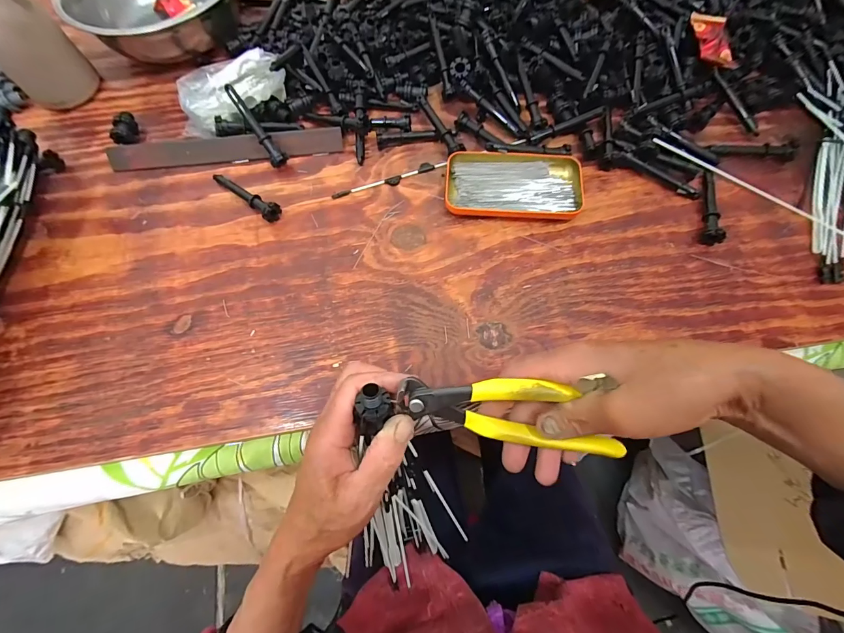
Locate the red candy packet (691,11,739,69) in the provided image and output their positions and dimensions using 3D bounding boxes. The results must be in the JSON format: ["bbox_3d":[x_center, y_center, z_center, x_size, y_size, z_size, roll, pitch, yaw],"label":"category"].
[{"bbox_3d":[0.334,-0.317,0.437,0.041,0.022,0.081,3,69,2],"label":"red candy packet"}]

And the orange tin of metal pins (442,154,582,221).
[{"bbox_3d":[0.098,-0.142,0.410,0.143,0.017,0.076,0,69,1],"label":"orange tin of metal pins"}]

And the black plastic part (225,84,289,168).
[{"bbox_3d":[-0.184,-0.210,0.421,0.017,0.020,0.094,-36,97,-12],"label":"black plastic part"}]

